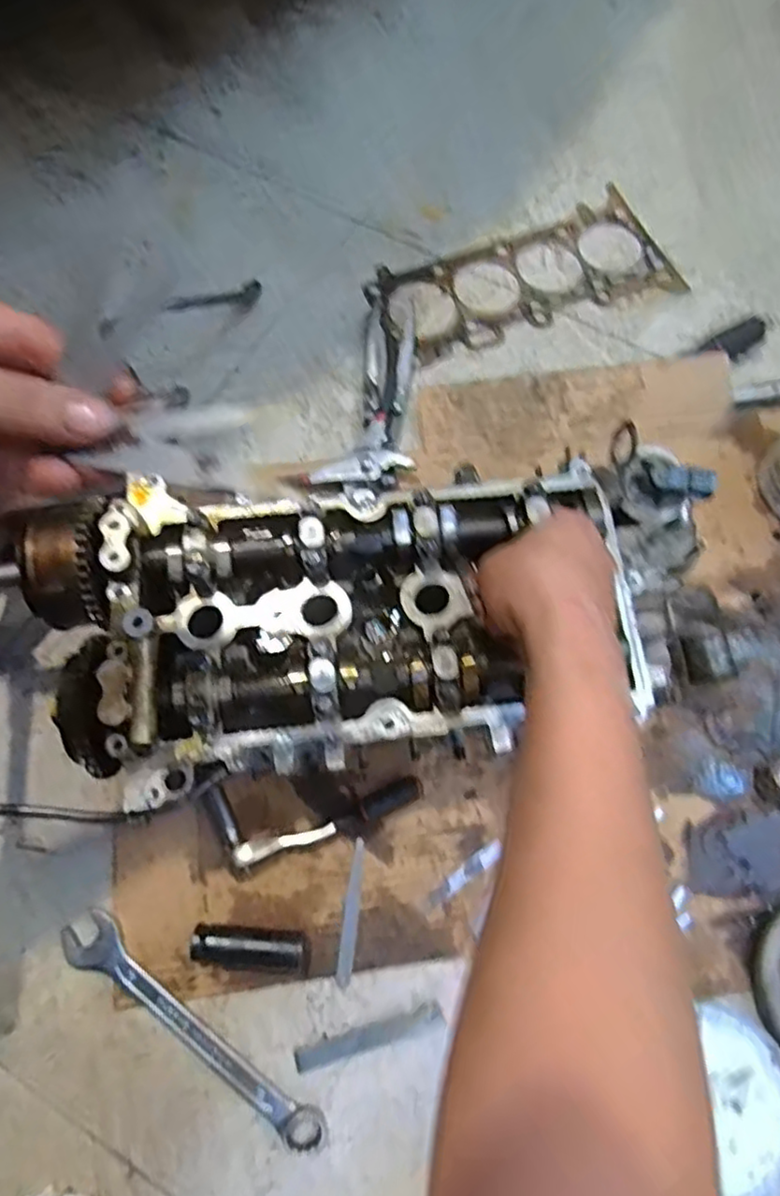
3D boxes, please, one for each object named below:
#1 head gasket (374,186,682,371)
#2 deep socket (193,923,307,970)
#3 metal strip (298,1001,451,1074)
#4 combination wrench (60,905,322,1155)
[{"bbox_3d":[0.148,-0.346,0.721,0.318,0.011,0.144,-19,69,-10],"label":"head gasket"},{"bbox_3d":[-0.099,0.246,0.474,0.077,0.024,0.023,5,68,1],"label":"deep socket"},{"bbox_3d":[-0.014,0.306,0.466,0.104,0.004,0.016,-14,69,-7],"label":"metal strip"},{"bbox_3d":[-0.137,0.297,0.460,0.224,0.018,0.033,34,72,12],"label":"combination wrench"}]

